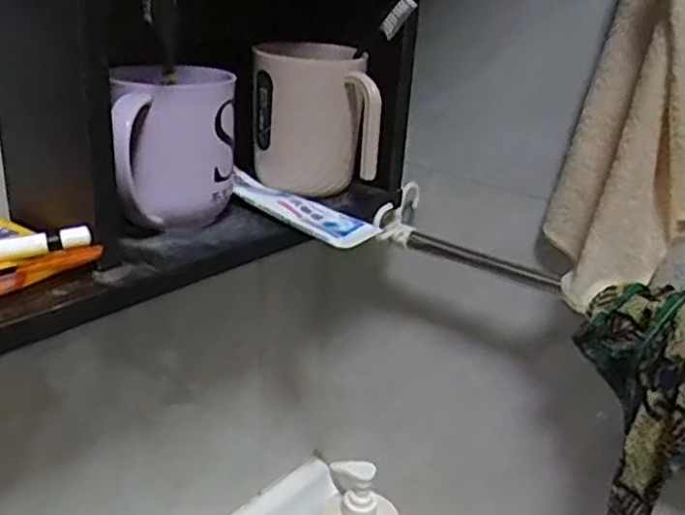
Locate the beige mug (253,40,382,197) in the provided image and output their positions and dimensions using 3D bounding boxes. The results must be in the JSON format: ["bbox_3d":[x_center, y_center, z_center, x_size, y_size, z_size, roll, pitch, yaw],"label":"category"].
[{"bbox_3d":[-0.023,-0.102,0.522,0.085,0.103,0.087,-1,24,-11],"label":"beige mug"}]

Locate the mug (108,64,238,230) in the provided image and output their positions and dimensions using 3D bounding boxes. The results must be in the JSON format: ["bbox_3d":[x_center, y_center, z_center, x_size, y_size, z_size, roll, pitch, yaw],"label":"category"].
[{"bbox_3d":[-0.103,-0.067,0.437,0.071,0.094,0.091,1,24,-6],"label":"mug"}]

